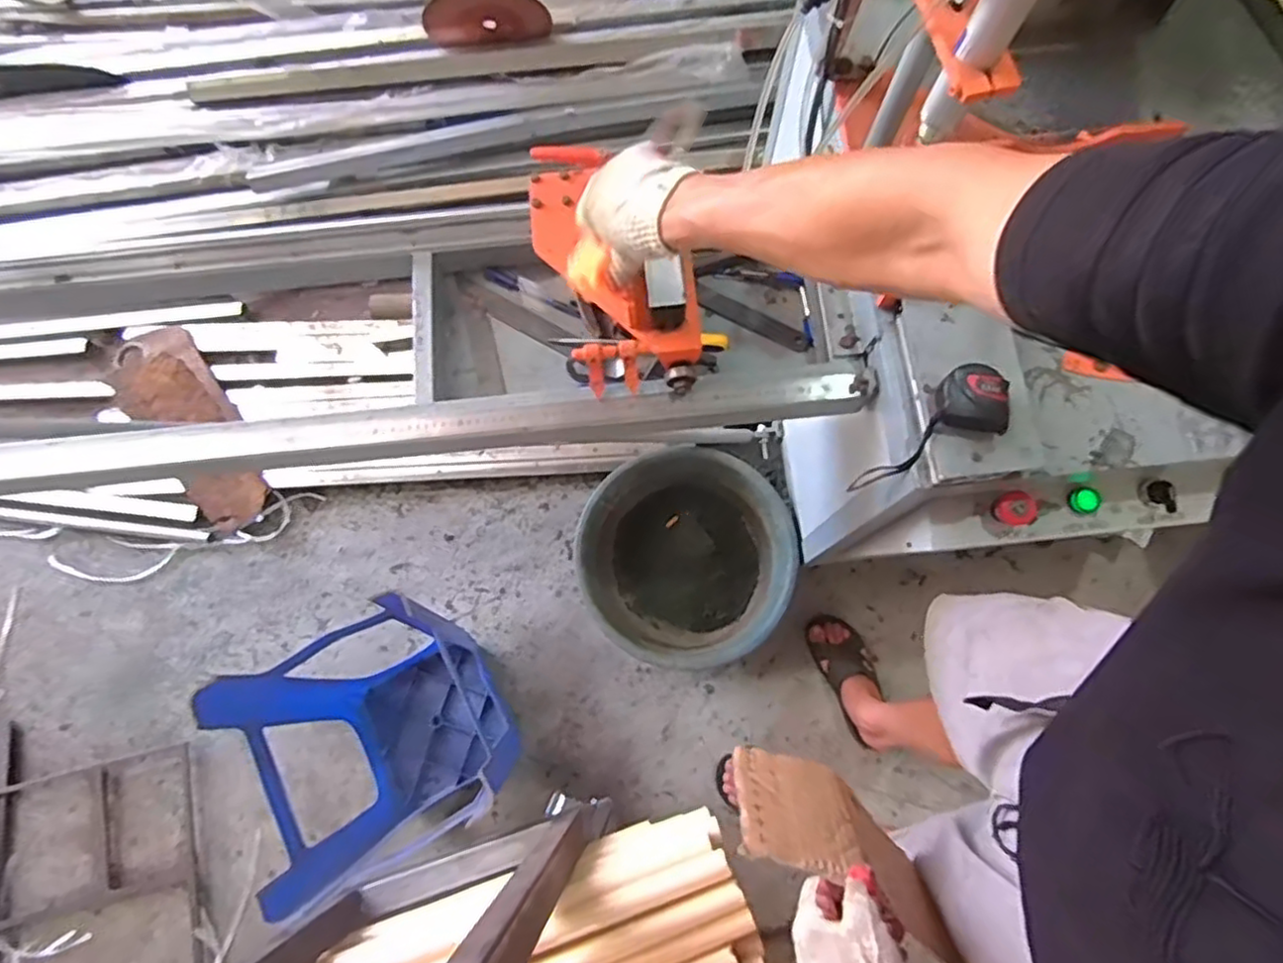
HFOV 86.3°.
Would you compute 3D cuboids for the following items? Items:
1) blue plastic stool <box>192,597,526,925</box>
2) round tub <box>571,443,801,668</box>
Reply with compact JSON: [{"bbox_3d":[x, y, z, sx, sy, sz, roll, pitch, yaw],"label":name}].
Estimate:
[{"bbox_3d":[-0.413,0.424,1.142,0.324,0.398,0.345,-28,75,-6],"label":"blue plastic stool"},{"bbox_3d":[0.085,0.152,1.339,0.391,0.163,0.393,0,74,2],"label":"round tub"}]

